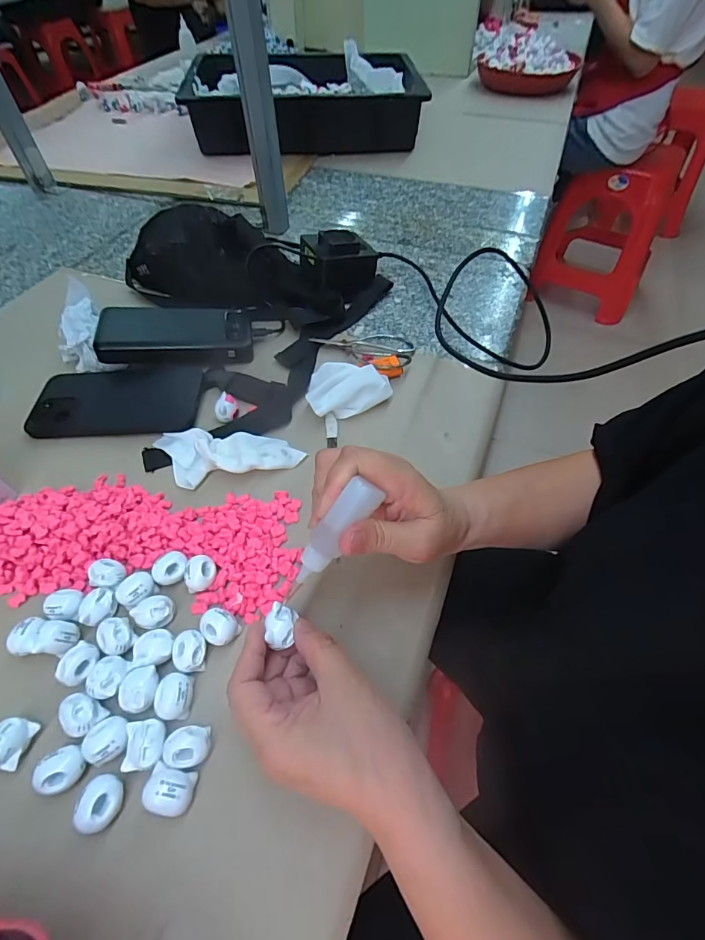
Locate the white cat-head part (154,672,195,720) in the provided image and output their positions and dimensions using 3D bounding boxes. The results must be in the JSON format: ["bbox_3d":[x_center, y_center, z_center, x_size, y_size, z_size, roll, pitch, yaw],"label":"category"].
[{"bbox_3d":[-0.113,0.143,0.273,0.020,0.015,0.025,-5,52,-3],"label":"white cat-head part"}]

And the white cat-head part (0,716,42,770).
[{"bbox_3d":[-0.205,0.163,0.258,0.018,0.018,0.025,10,53,9],"label":"white cat-head part"}]

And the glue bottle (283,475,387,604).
[{"bbox_3d":[-0.014,0.043,0.256,0.017,0.088,0.017,4,36,-52],"label":"glue bottle"}]

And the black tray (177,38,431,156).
[{"bbox_3d":[-0.101,-0.758,0.896,0.446,0.112,0.339,-12,54,-7],"label":"black tray"}]

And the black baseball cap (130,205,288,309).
[{"bbox_3d":[-0.185,-0.272,0.551,0.217,0.068,0.138,6,52,6],"label":"black baseball cap"}]

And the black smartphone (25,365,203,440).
[{"bbox_3d":[-0.235,-0.071,0.434,0.157,0.016,0.079,-3,52,-1],"label":"black smartphone"}]

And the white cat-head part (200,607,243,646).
[{"bbox_3d":[-0.091,0.107,0.295,0.022,0.014,0.022,-1,52,1],"label":"white cat-head part"}]

